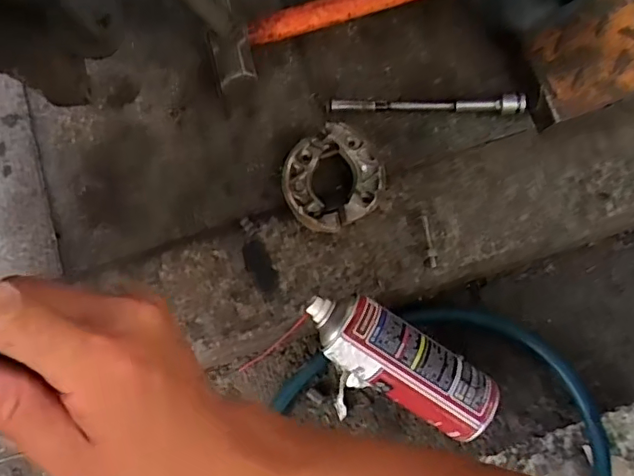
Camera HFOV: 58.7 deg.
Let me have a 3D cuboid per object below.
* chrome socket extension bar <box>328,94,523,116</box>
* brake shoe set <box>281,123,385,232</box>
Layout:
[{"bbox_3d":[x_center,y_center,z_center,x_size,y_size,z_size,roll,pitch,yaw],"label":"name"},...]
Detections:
[{"bbox_3d":[0.115,-0.140,0.593,0.198,0.024,0.019,2,74,2],"label":"chrome socket extension bar"},{"bbox_3d":[0.016,-0.058,0.565,0.097,0.039,0.097,0,74,1],"label":"brake shoe set"}]

